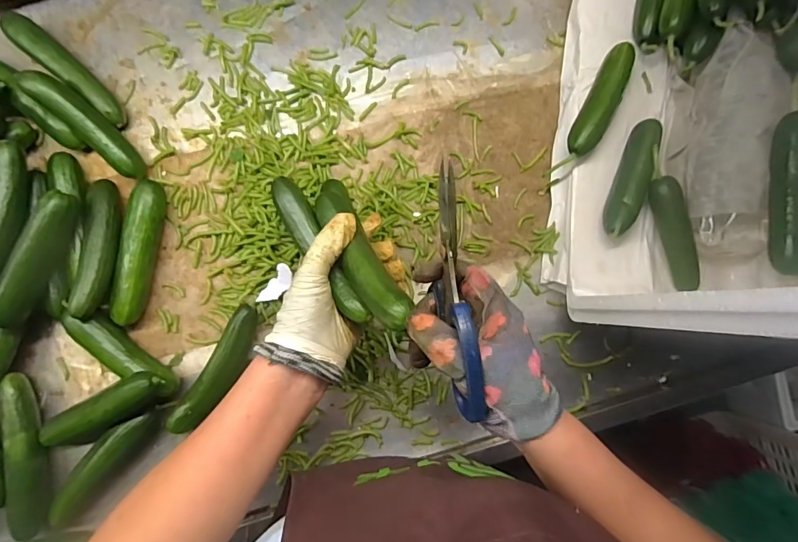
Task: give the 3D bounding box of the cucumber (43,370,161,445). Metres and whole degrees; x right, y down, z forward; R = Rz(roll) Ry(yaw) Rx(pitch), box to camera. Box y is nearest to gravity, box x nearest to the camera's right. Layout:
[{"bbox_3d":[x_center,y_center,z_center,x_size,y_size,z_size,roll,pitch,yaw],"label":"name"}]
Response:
[{"bbox_3d":[-0.270,0.128,0.399,0.135,0.032,0.031,-29,87,13],"label":"cucumber"}]

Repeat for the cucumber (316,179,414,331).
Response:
[{"bbox_3d":[-0.035,-0.022,0.335,0.032,0.029,0.164,-23,56,-8],"label":"cucumber"}]

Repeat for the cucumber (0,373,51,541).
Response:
[{"bbox_3d":[-0.350,0.172,0.407,0.026,0.024,0.148,-9,87,-4],"label":"cucumber"}]

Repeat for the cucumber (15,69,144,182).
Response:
[{"bbox_3d":[-0.298,-0.140,0.417,0.030,0.025,0.125,-47,109,-8],"label":"cucumber"}]

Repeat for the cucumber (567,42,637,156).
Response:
[{"bbox_3d":[0.203,-0.170,0.438,0.027,0.029,0.123,27,85,-1],"label":"cucumber"}]

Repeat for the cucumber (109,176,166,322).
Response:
[{"bbox_3d":[-0.255,-0.019,0.423,0.027,0.031,0.137,9,86,-3],"label":"cucumber"}]

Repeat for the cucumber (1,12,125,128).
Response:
[{"bbox_3d":[-0.335,-0.202,0.436,0.148,0.033,0.026,42,85,0],"label":"cucumber"}]

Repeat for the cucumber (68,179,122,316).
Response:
[{"bbox_3d":[-0.284,-0.025,0.410,0.032,0.023,0.135,-2,71,-6],"label":"cucumber"}]

